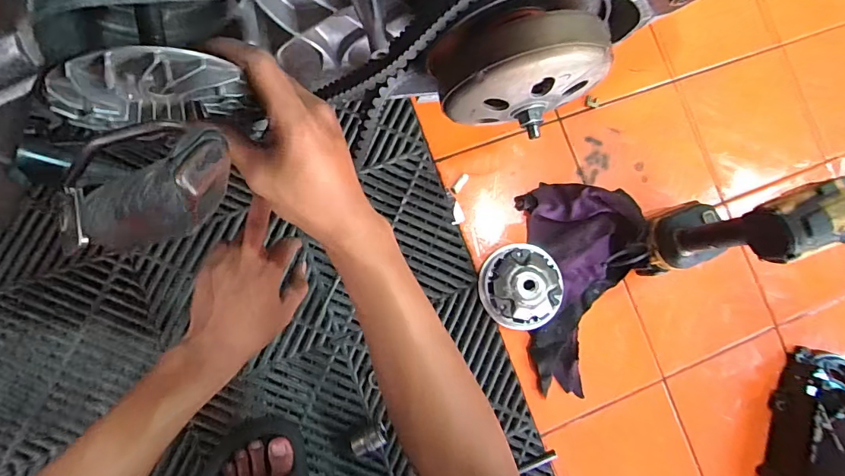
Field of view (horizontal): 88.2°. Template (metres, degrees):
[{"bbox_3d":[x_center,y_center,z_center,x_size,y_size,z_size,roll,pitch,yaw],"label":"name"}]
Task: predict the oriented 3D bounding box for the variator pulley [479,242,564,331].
[{"bbox_3d":[0.134,0.064,0.588,0.105,0.053,0.111,1,85,-9],"label":"variator pulley"}]

